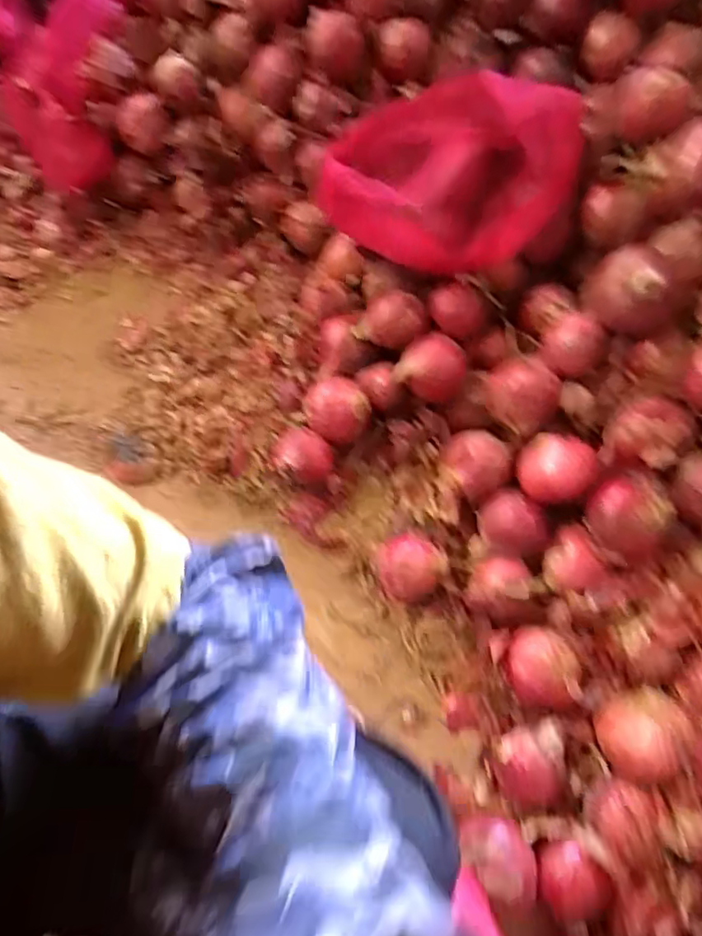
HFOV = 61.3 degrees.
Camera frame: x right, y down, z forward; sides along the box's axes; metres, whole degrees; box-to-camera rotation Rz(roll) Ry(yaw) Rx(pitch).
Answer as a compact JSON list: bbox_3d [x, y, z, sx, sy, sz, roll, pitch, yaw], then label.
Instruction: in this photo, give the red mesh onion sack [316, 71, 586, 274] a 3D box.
[{"bbox_3d":[0.106,-0.355,0.713,0.297,0.126,0.191,22,74,9],"label":"red mesh onion sack"}]

